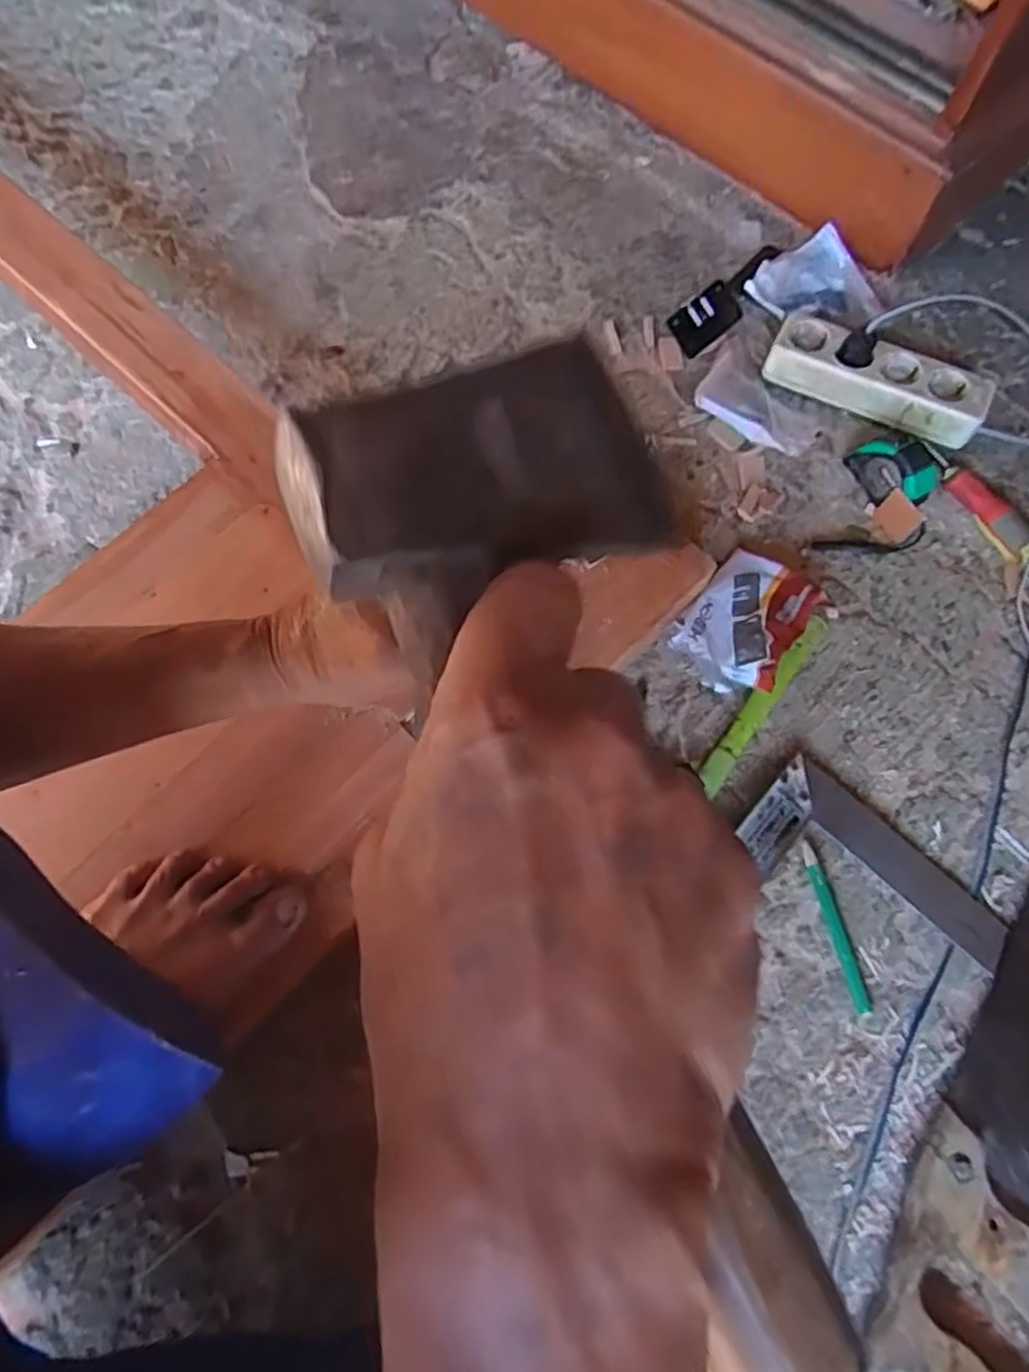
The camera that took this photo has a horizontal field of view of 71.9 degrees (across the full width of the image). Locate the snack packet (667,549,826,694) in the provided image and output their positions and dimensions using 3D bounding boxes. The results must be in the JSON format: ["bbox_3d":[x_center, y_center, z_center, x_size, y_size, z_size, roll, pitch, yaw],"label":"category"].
[{"bbox_3d":[0.198,-0.056,0.611,0.090,0.033,0.122,31,74,10],"label":"snack packet"}]

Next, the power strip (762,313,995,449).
[{"bbox_3d":[0.343,-0.292,0.681,0.196,0.049,0.064,27,73,9],"label":"power strip"}]

